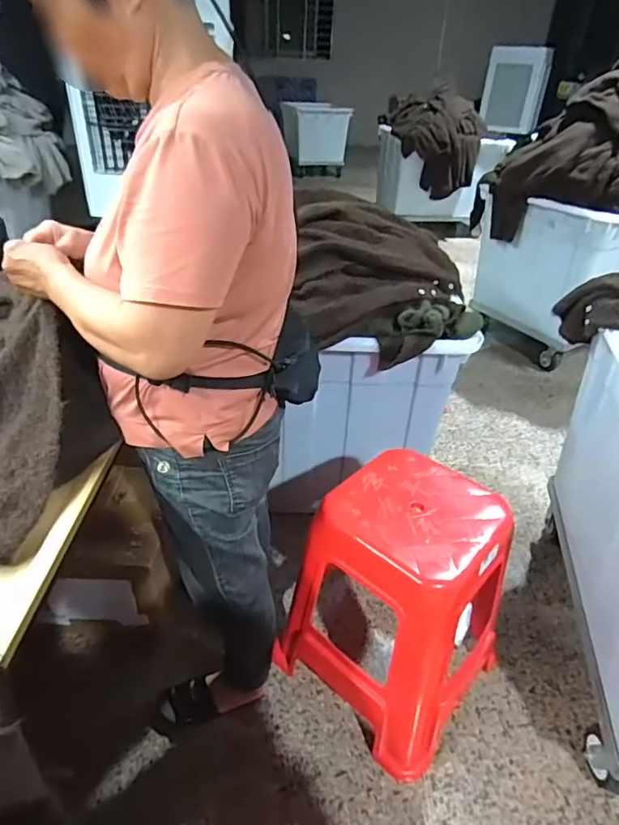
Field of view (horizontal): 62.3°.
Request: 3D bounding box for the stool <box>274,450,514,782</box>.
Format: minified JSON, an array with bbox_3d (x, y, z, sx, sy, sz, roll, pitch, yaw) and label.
[{"bbox_3d":[0.204,0.410,1.142,0.393,0.503,0.390,28,41,32],"label":"stool"}]

